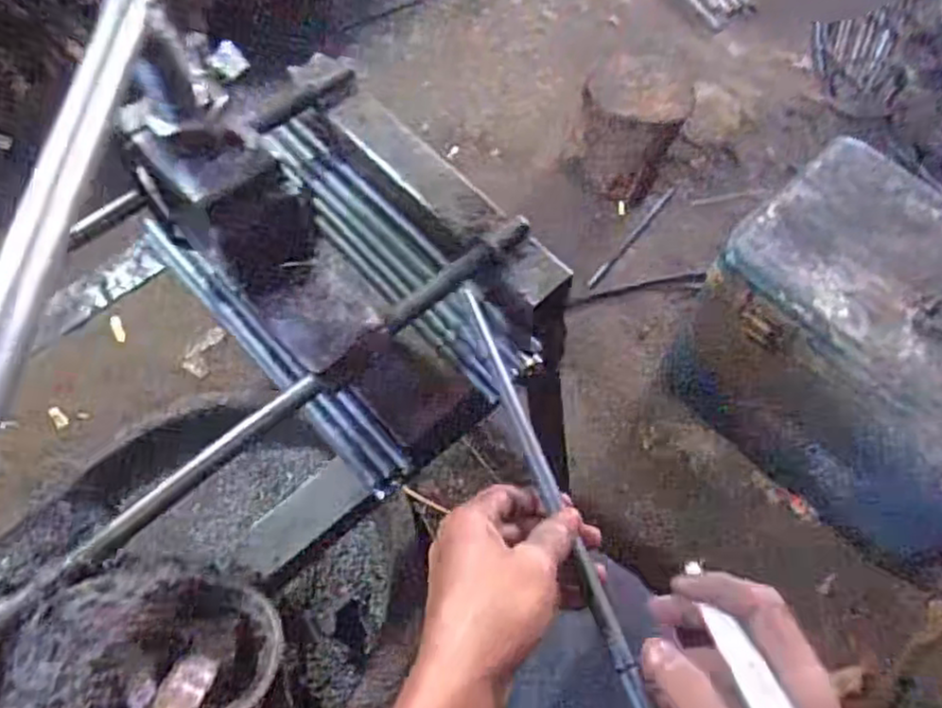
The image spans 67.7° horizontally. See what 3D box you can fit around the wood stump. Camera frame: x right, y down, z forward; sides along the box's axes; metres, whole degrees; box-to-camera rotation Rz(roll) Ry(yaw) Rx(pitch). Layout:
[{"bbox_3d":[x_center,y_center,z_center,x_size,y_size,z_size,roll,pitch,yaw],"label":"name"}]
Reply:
[{"bbox_3d":[0.301,-0.432,1.345,0.180,0.189,0.190,0,63,1],"label":"wood stump"}]

